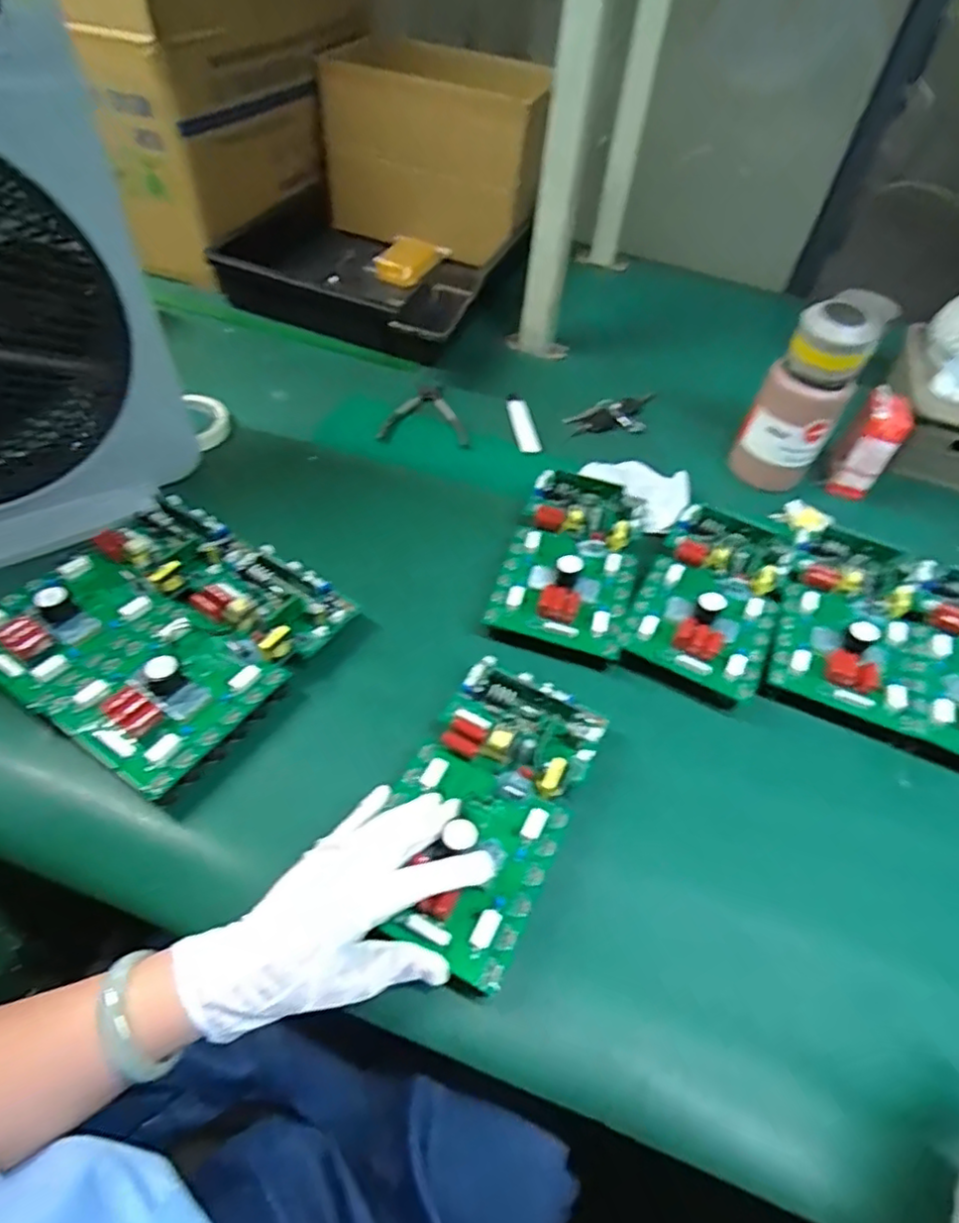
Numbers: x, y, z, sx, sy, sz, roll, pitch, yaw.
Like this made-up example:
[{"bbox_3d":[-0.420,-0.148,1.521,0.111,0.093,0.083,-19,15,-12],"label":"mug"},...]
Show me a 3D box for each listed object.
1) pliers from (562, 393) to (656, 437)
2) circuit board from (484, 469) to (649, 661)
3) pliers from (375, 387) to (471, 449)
[{"bbox_3d":[0.184,-0.260,0.854,0.139,0.012,0.058,-20,56,-20],"label":"pliers"},{"bbox_3d":[0.094,-0.061,0.642,0.128,0.031,0.221,16,52,8],"label":"circuit board"},{"bbox_3d":[-0.062,-0.252,0.815,0.107,0.012,0.123,7,51,1],"label":"pliers"}]

